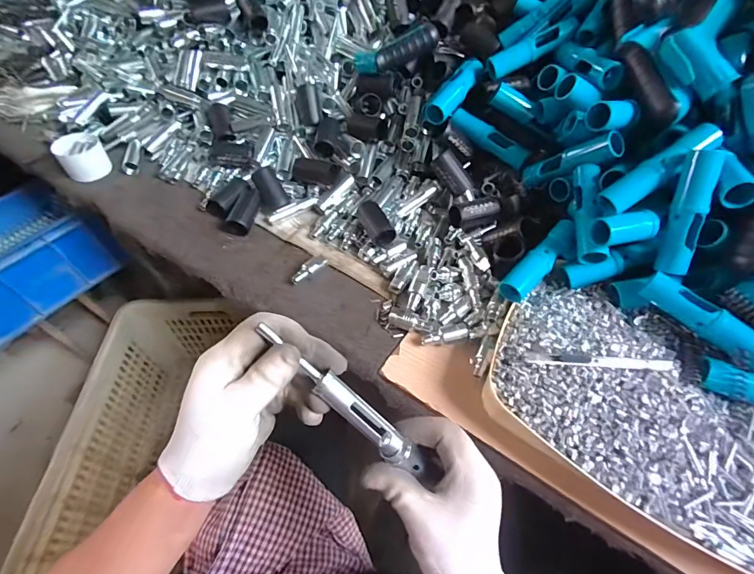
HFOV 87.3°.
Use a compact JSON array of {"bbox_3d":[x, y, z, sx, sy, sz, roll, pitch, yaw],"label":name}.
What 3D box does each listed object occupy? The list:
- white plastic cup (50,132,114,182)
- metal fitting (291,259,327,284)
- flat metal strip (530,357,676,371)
[{"bbox_3d":[-0.480,-0.215,0.644,0.066,0.051,0.078,-32,60,-22],"label":"white plastic cup"},{"bbox_3d":[-0.089,-0.022,0.516,0.052,0.011,0.012,-37,62,-25],"label":"metal fitting"},{"bbox_3d":[0.214,0.071,0.375,0.134,0.009,0.012,1,54,-1],"label":"flat metal strip"}]

